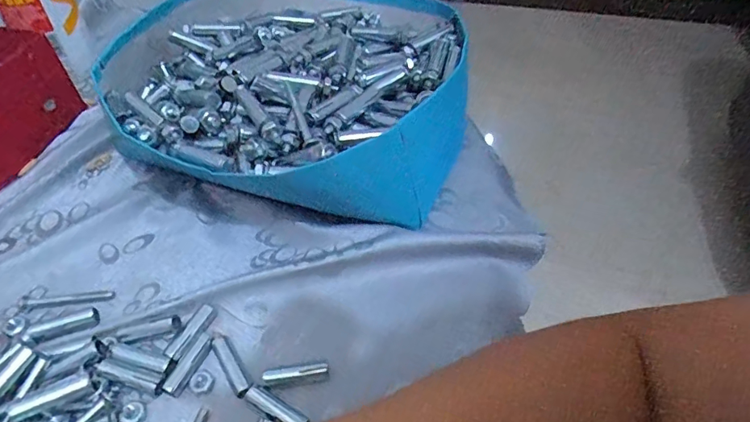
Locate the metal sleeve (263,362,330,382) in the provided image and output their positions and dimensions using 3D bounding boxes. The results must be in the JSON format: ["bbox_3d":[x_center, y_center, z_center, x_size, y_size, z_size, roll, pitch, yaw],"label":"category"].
[{"bbox_3d":[-0.047,0.098,0.281,0.038,0.009,0.008,-7,49,-8],"label":"metal sleeve"}]

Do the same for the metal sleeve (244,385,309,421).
[{"bbox_3d":[-0.056,0.113,0.267,0.041,0.007,0.010,24,52,19],"label":"metal sleeve"}]

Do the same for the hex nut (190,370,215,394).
[{"bbox_3d":[-0.103,0.102,0.279,0.012,0.004,0.014,-34,57,-28],"label":"hex nut"}]

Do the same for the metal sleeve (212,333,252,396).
[{"bbox_3d":[-0.088,0.092,0.285,0.011,0.007,0.047,-26,54,-23],"label":"metal sleeve"}]

